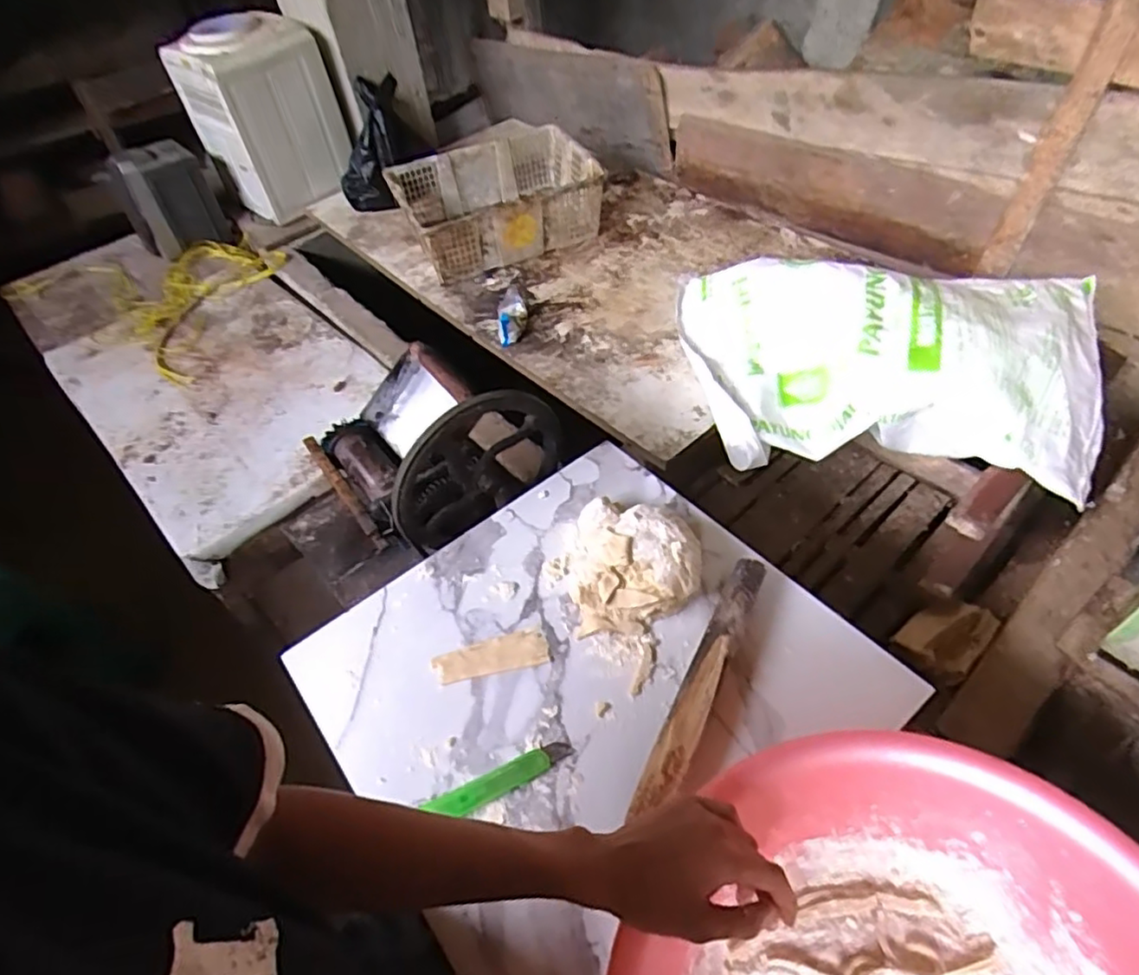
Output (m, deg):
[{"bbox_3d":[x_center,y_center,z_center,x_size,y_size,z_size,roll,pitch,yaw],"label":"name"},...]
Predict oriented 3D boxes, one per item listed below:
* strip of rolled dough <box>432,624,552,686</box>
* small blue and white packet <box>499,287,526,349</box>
[{"bbox_3d":[-0.084,0.181,0.710,0.121,0.005,0.044,-12,48,-5],"label":"strip of rolled dough"},{"bbox_3d":[-0.121,-0.361,1.398,0.057,0.025,0.137,-1,63,5],"label":"small blue and white packet"}]

